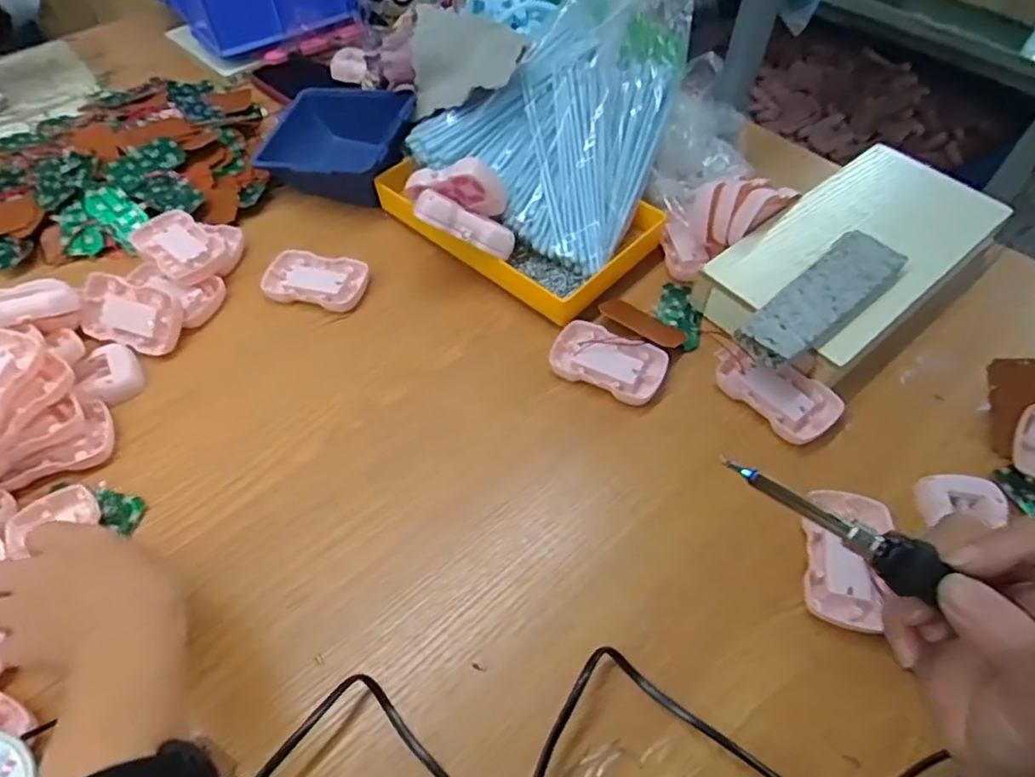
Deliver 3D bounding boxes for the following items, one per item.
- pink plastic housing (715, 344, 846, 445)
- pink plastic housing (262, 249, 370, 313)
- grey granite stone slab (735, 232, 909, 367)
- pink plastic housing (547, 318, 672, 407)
[{"bbox_3d":[0.197,0.003,0.475,0.096,0.019,0.051,37,63,23],"label":"pink plastic housing"},{"bbox_3d":[-0.182,-0.099,0.553,0.089,0.010,0.056,9,55,7],"label":"pink plastic housing"},{"bbox_3d":[0.233,-0.070,0.470,0.157,0.012,0.048,-35,61,-22],"label":"grey granite stone slab"},{"bbox_3d":[0.073,-0.022,0.491,0.090,0.013,0.054,22,58,15],"label":"pink plastic housing"}]

